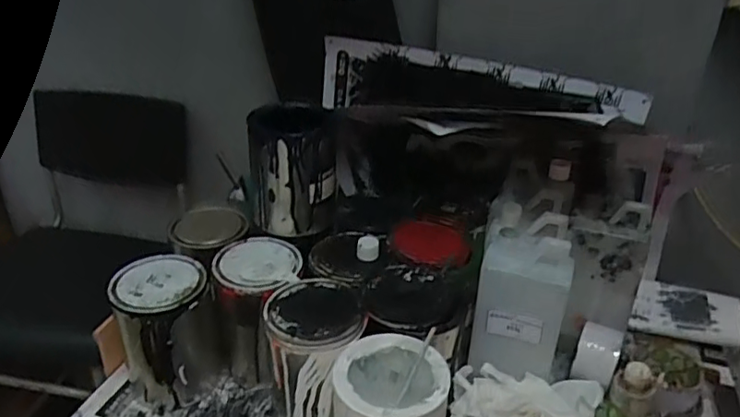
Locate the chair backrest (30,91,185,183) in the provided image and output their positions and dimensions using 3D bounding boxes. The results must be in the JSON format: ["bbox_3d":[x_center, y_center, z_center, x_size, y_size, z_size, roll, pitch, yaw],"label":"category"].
[{"bbox_3d":[-0.521,-0.141,1.174,0.274,0.228,0.026,2,42,-17],"label":"chair backrest"}]

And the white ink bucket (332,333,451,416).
[{"bbox_3d":[0.016,0.213,0.589,0.115,0.146,0.118,-3,27,2],"label":"white ink bucket"}]

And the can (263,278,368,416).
[{"bbox_3d":[-0.056,0.172,0.647,0.108,0.157,0.108,-6,28,-5],"label":"can"}]

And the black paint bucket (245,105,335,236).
[{"bbox_3d":[-0.096,-0.059,0.749,0.109,0.160,0.101,-3,29,-7],"label":"black paint bucket"}]

